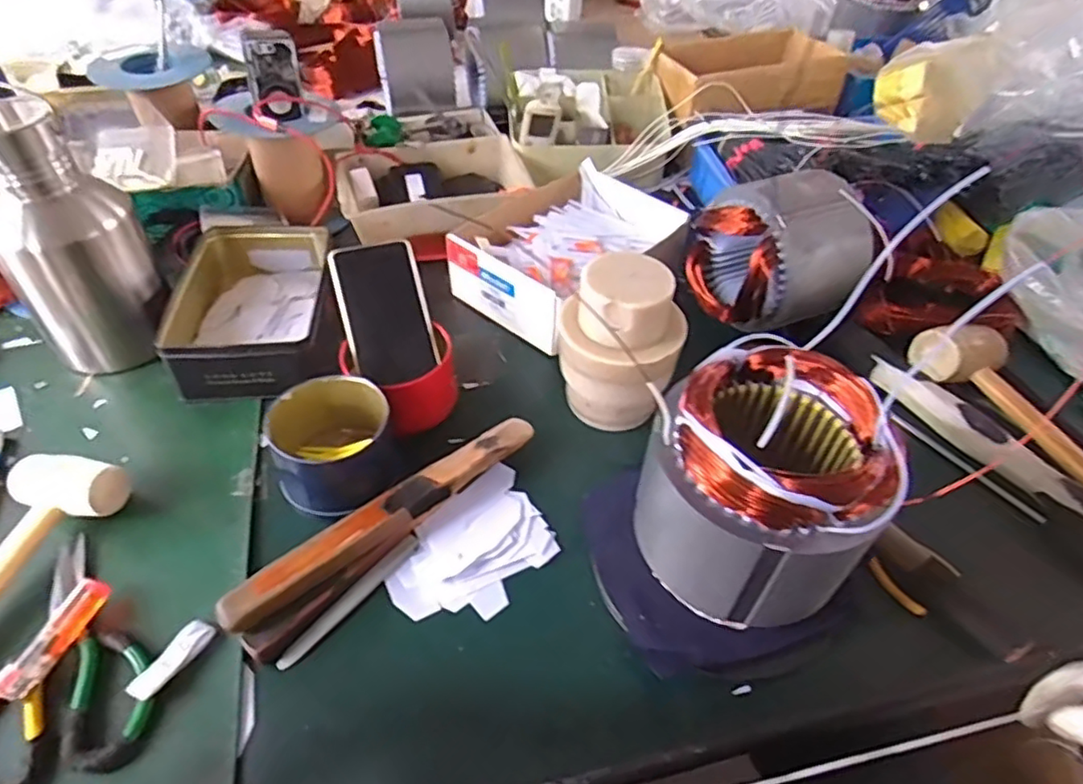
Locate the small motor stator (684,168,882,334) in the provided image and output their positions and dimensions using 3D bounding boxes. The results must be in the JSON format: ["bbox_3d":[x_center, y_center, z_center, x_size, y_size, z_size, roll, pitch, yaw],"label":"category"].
[{"bbox_3d":[0.254,-0.150,0.674,0.140,0.135,0.152,-21,51,-20],"label":"small motor stator"}]

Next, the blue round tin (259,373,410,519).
[{"bbox_3d":[-0.174,0.046,0.536,0.095,0.064,0.097,1,47,-1],"label":"blue round tin"}]

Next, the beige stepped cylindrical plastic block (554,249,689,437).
[{"bbox_3d":[0.070,-0.043,0.574,0.106,0.141,0.090,15,48,12],"label":"beige stepped cylindrical plastic block"}]

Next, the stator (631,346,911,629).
[{"bbox_3d":[0.153,0.063,0.431,0.139,0.133,0.137,36,55,28],"label":"stator"}]

